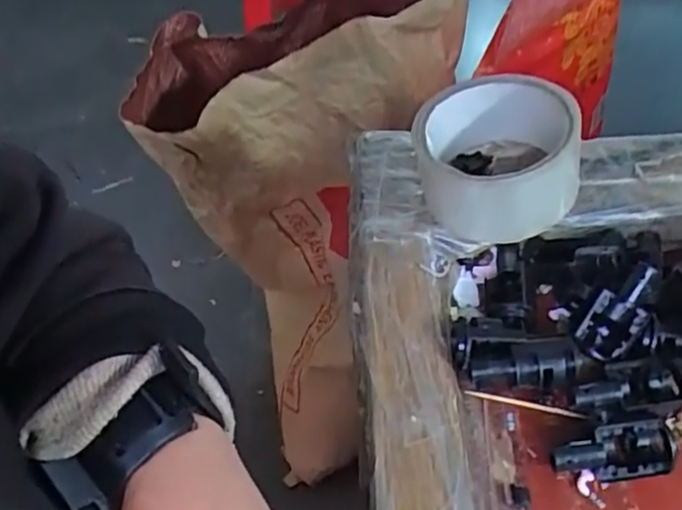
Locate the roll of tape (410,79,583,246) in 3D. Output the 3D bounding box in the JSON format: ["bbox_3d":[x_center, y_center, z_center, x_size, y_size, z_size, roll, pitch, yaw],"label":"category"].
[{"bbox_3d":[0.089,-0.056,0.372,0.088,0.057,0.084,-2,51,2],"label":"roll of tape"}]

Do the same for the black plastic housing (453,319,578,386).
[{"bbox_3d":[0.085,0.050,0.325,0.058,0.022,0.028,3,51,6],"label":"black plastic housing"}]

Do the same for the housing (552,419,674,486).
[{"bbox_3d":[0.121,0.090,0.294,0.053,0.023,0.019,-4,51,0],"label":"housing"}]

